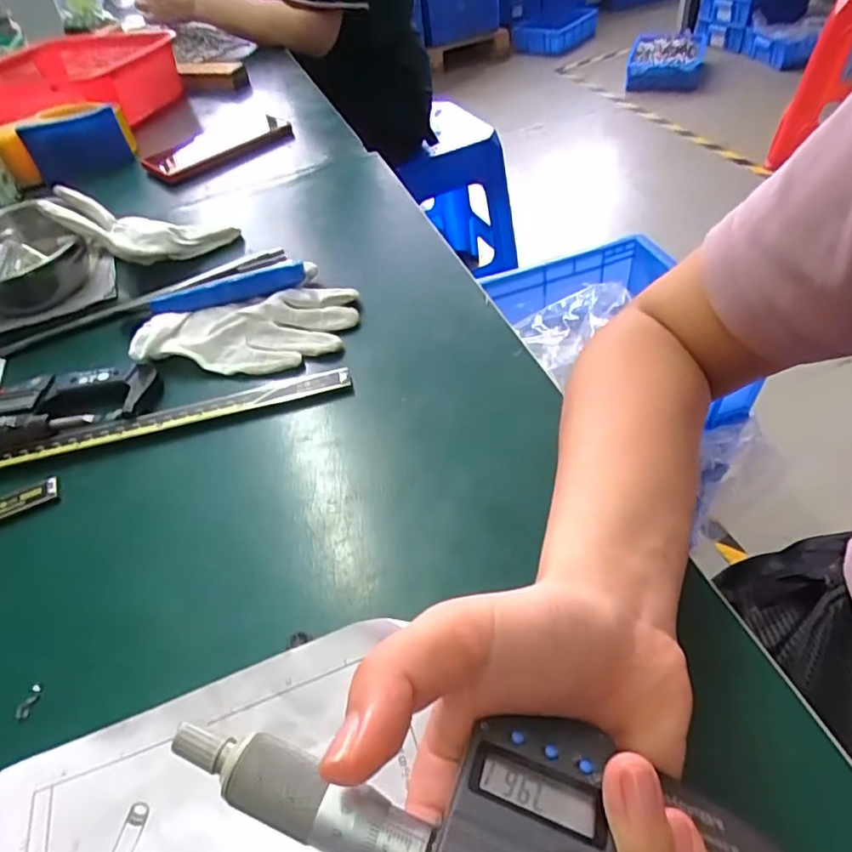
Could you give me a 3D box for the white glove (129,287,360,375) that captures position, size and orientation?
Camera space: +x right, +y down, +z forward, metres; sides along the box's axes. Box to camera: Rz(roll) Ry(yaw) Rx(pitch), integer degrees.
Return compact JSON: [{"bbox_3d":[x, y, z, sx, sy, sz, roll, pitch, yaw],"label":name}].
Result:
[{"bbox_3d":[-0.125,-0.070,0.411,0.143,0.023,0.077,-3,47,6],"label":"white glove"}]

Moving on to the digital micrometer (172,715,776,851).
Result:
[{"bbox_3d":[0.016,0.099,0.147,0.160,0.024,0.051,12,50,1],"label":"digital micrometer"}]

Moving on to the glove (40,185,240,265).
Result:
[{"bbox_3d":[-0.230,-0.157,0.474,0.137,0.032,0.050,4,42,-29],"label":"glove"}]

